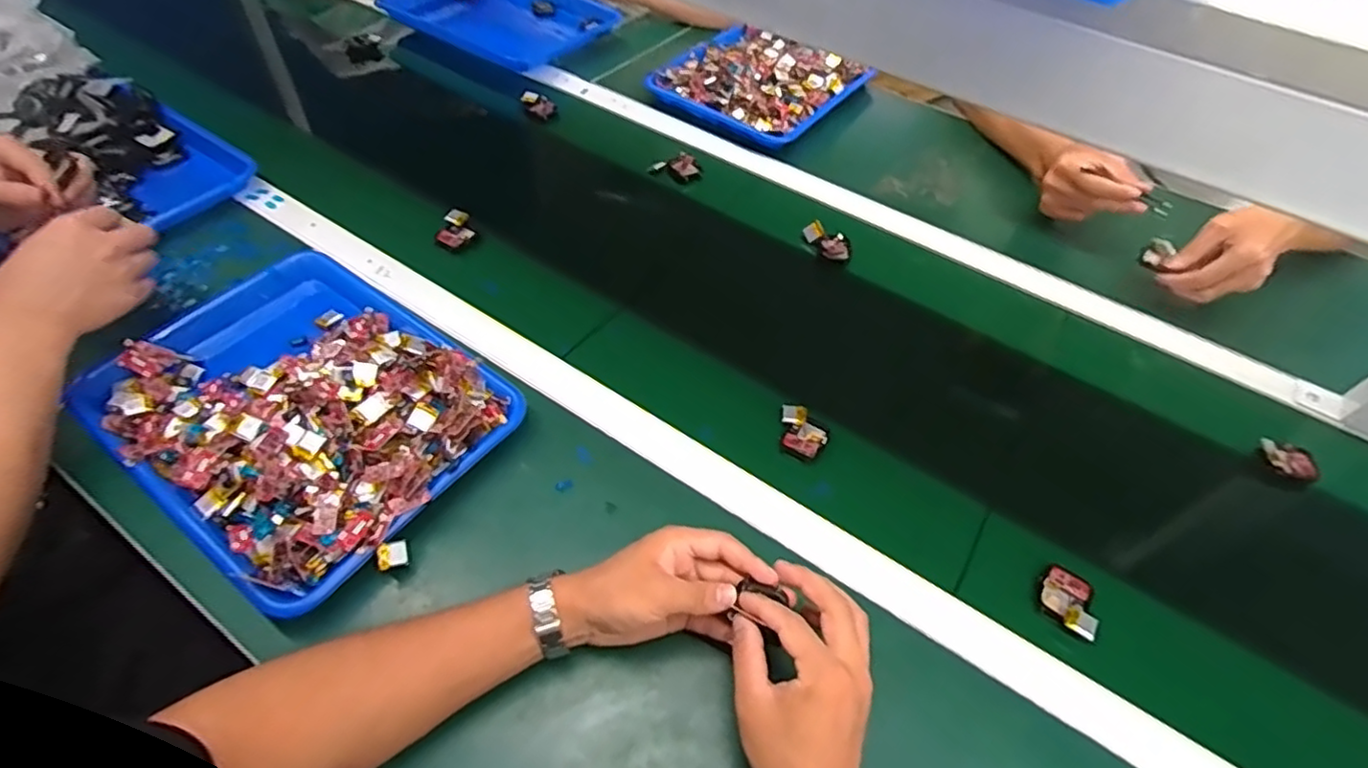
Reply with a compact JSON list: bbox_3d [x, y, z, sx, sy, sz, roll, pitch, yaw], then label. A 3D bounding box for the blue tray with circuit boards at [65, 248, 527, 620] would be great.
[{"bbox_3d":[-0.339,0.019,0.582,0.338,0.068,0.257,32,57,20],"label":"blue tray with circuit boards"}]

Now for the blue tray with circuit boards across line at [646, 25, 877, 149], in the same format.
[{"bbox_3d":[0.112,-0.450,0.979,0.246,0.053,0.244,31,56,19],"label":"blue tray with circuit boards across line"}]

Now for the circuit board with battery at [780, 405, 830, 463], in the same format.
[{"bbox_3d":[0.109,0.046,0.603,0.049,0.006,0.043,31,72,11],"label":"circuit board with battery"}]

